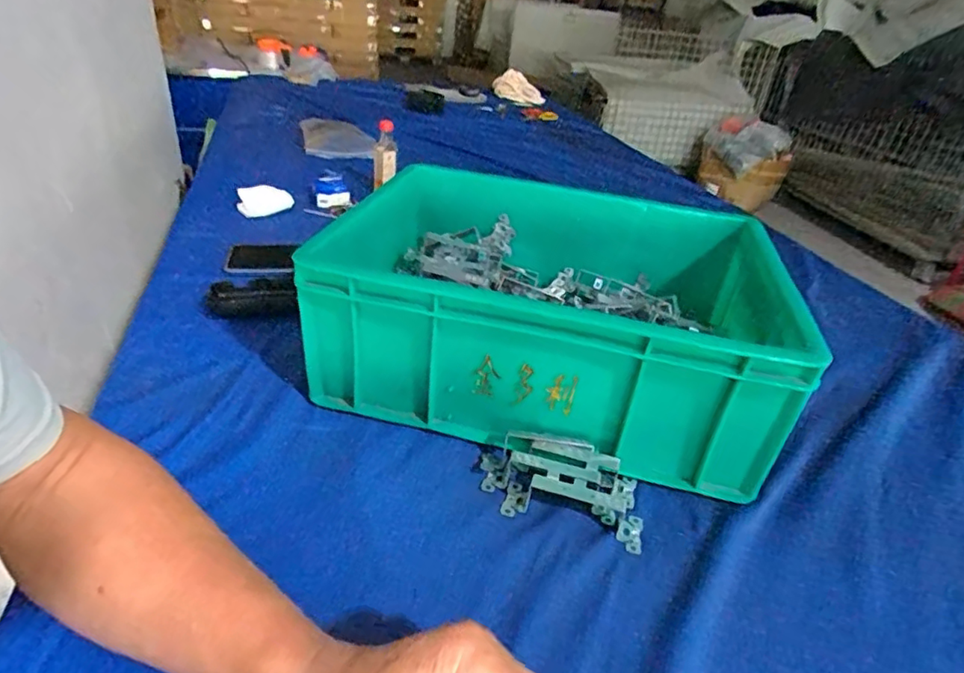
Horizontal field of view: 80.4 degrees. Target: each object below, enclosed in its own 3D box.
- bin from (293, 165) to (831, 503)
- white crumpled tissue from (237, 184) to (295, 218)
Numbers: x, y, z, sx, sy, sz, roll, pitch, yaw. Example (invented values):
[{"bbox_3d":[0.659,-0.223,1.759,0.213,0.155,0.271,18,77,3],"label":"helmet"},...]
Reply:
[{"bbox_3d":[0.070,-0.029,0.571,0.394,0.153,0.295,11,32,8],"label":"bin"},{"bbox_3d":[-0.326,-0.204,0.859,0.078,0.041,0.024,-7,34,-20],"label":"white crumpled tissue"}]

